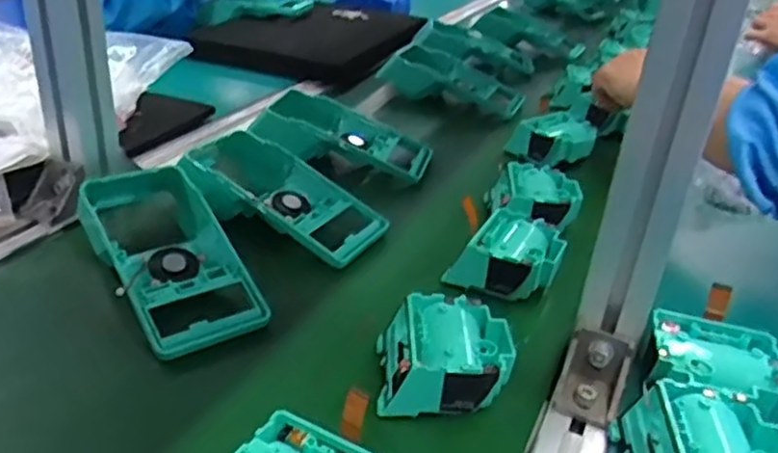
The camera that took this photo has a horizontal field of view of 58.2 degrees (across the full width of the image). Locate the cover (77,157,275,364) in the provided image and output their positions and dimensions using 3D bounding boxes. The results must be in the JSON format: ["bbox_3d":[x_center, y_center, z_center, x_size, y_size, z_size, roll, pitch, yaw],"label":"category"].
[{"bbox_3d":[-0.168,0.012,0.515,0.083,0.049,0.195,-15,35,-32],"label":"cover"}]

